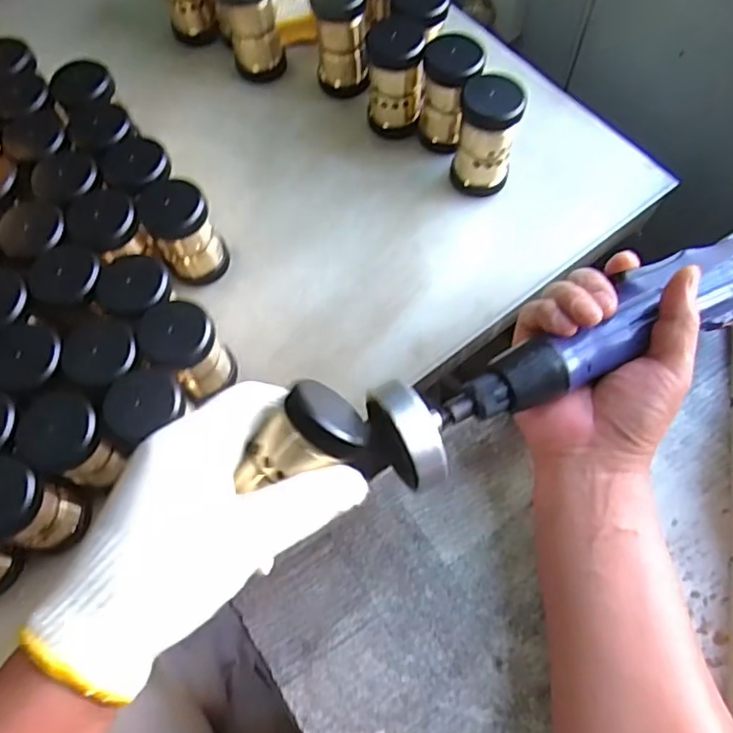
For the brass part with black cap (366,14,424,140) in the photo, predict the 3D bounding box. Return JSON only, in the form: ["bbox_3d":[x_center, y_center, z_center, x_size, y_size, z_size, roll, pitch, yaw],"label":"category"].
[{"bbox_3d":[0.024,-0.230,0.490,0.043,0.087,0.040,-1,66,3],"label":"brass part with black cap"}]

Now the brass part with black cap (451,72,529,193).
[{"bbox_3d":[0.091,-0.173,0.459,0.045,0.088,0.040,8,67,6],"label":"brass part with black cap"}]

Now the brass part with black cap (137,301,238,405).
[{"bbox_3d":[-0.115,-0.008,0.399,0.043,0.073,0.042,-1,66,3],"label":"brass part with black cap"}]

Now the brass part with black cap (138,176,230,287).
[{"bbox_3d":[-0.130,-0.095,0.440,0.047,0.072,0.042,-21,67,-6],"label":"brass part with black cap"}]

